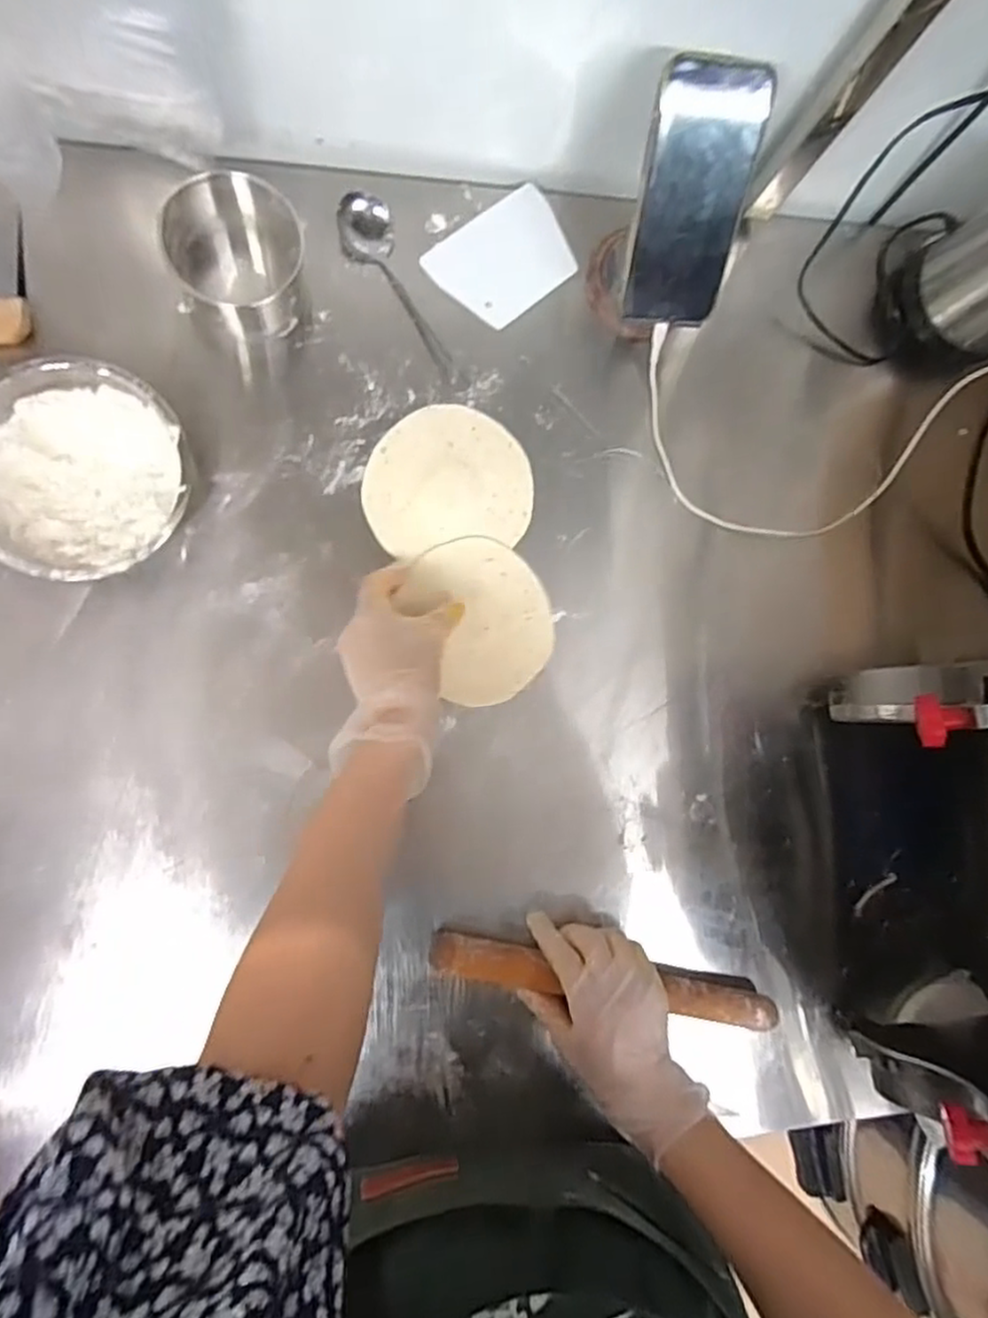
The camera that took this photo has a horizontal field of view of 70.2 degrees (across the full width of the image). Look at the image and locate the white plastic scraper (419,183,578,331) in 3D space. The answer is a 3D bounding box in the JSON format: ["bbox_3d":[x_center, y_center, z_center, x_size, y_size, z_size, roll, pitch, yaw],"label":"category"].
[{"bbox_3d":[0.009,-0.331,0.585,0.115,0.007,0.084,-42,95,-10],"label":"white plastic scraper"}]

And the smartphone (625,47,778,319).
[{"bbox_3d":[0.145,-0.334,0.514,0.081,0.013,0.162,-2,127,-6],"label":"smartphone"}]

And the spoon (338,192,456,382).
[{"bbox_3d":[-0.077,-0.291,0.556,0.040,0.024,0.150,-25,92,-9],"label":"spoon"}]

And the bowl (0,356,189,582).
[{"bbox_3d":[-0.289,-0.127,0.499,0.139,0.056,0.146,0,88,-9],"label":"bowl"}]

